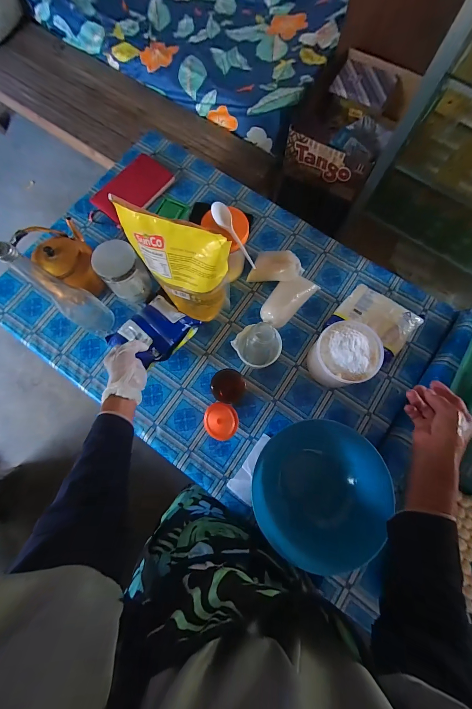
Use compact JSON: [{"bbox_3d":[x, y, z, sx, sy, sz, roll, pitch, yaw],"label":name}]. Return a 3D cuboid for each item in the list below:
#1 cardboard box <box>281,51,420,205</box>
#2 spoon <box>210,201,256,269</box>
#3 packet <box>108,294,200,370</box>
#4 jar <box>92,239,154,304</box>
[{"bbox_3d":[0.431,-0.864,1.020,0.328,0.149,0.495,32,79,7],"label":"cardboard box"},{"bbox_3d":[-0.009,-0.236,0.537,0.035,0.026,0.150,-24,78,-5],"label":"spoon"},{"bbox_3d":[-0.176,-0.049,0.575,0.128,0.035,0.155,42,80,9],"label":"packet"},{"bbox_3d":[-0.250,-0.180,0.606,0.092,0.136,0.082,-42,80,-9],"label":"jar"}]

